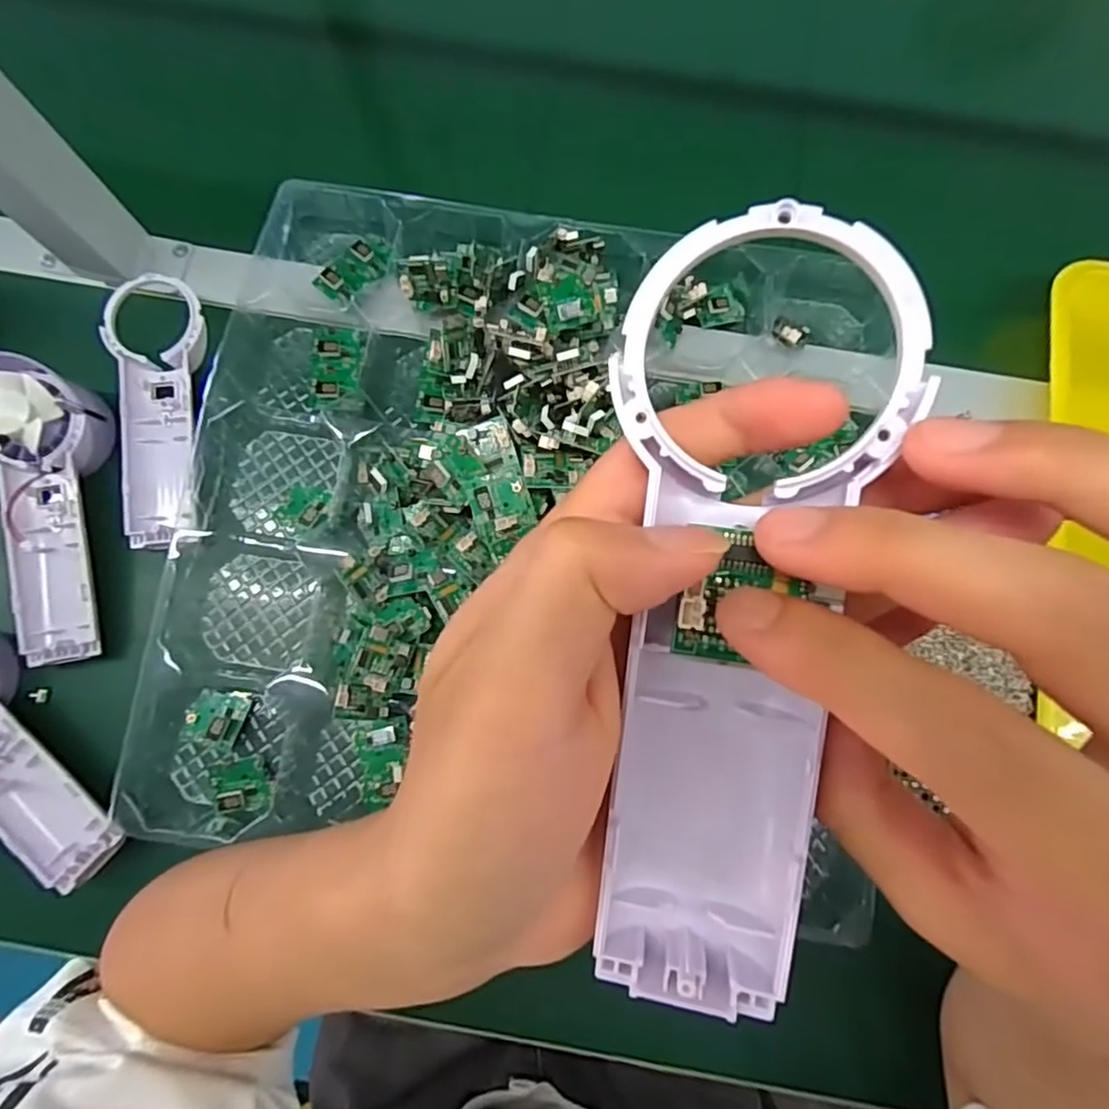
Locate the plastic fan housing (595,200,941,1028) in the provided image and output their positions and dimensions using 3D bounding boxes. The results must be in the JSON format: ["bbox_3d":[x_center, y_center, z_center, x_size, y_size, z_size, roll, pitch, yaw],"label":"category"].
[{"bbox_3d":[0.039,0.017,0.137,0.058,0.021,0.172,4,98,0],"label":"plastic fan housing"}]

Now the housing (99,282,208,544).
[{"bbox_3d":[-0.248,-0.092,0.393,0.057,0.023,0.174,-6,79,-2],"label":"housing"}]

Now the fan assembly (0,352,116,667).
[{"bbox_3d":[-0.307,-0.025,0.375,0.063,0.042,0.179,-5,92,-2],"label":"fan assembly"}]

